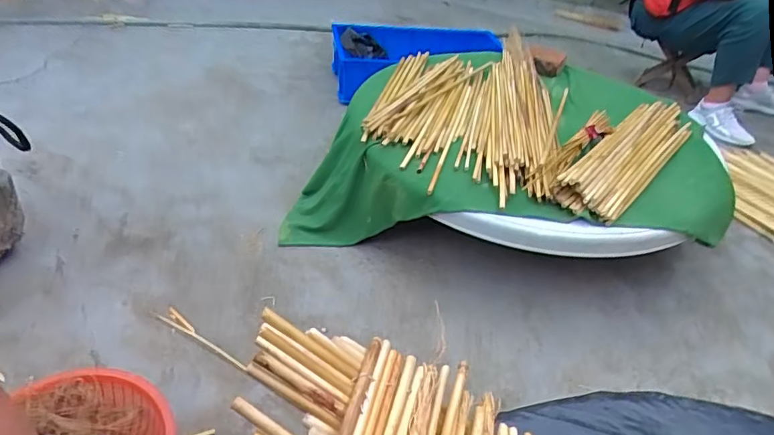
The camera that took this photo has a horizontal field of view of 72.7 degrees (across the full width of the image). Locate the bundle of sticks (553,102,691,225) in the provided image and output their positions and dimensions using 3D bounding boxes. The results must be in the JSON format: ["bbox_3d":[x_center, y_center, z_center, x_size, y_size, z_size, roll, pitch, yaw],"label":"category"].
[{"bbox_3d":[0.566,-0.151,1.214,0.148,0.054,0.623,27,39,29],"label":"bundle of sticks"}]

